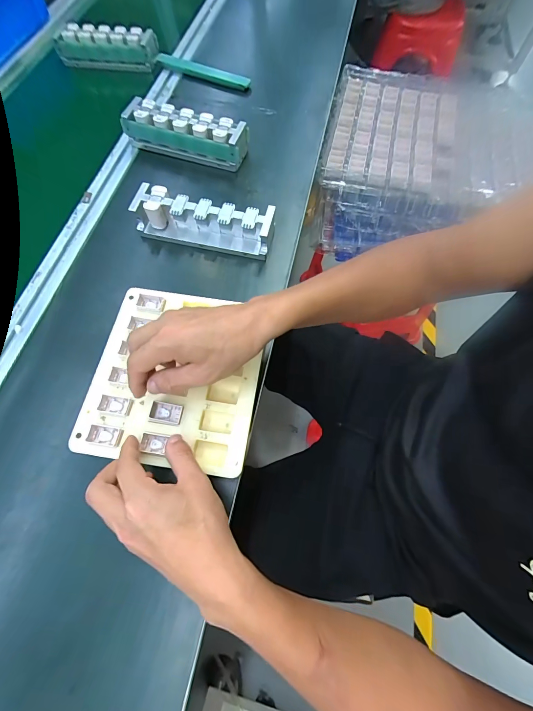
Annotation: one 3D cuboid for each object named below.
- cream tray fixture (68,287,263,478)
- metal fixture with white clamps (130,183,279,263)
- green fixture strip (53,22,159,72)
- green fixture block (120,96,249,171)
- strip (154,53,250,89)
[{"bbox_3d":[-0.100,0.018,0.345,0.180,0.012,0.196,8,67,2],"label":"cream tray fixture"},{"bbox_3d":[-0.085,-0.187,0.430,0.189,0.049,0.064,10,67,2],"label":"metal fixture with white clamps"},{"bbox_3d":[-0.316,-0.619,0.620,0.202,0.058,0.045,9,67,2],"label":"green fixture strip"},{"bbox_3d":[-0.129,-0.354,0.496,0.193,0.050,0.054,15,68,5],"label":"green fixture block"},{"bbox_3d":[-0.123,-0.545,0.594,0.201,0.020,0.019,24,69,8],"label":"strip"}]

